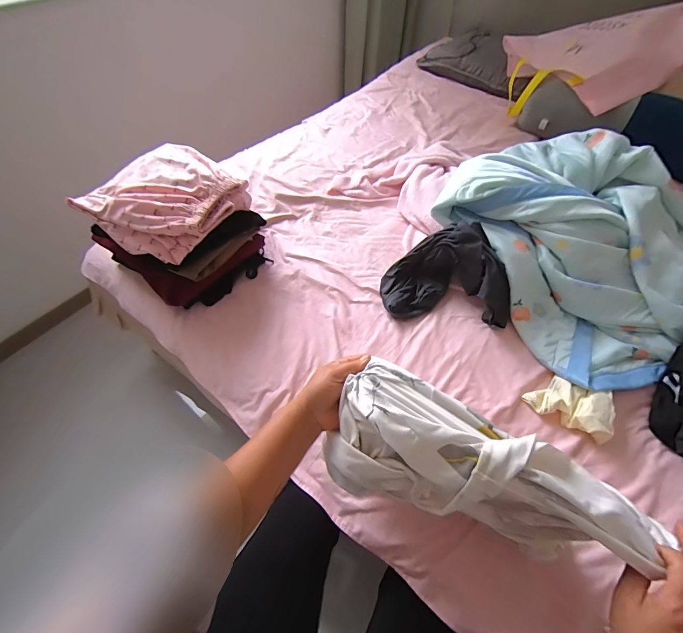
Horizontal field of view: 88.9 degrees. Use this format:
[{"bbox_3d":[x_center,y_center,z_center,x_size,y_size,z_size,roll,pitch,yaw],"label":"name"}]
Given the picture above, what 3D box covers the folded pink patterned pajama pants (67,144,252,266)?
[{"bbox_3d":[-0.339,-0.236,0.703,0.225,0.087,0.271,26,59,17],"label":"folded pink patterned pajama pants"}]

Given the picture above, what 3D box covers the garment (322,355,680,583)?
[{"bbox_3d":[0.154,0.184,0.416,0.337,0.128,0.132,22,58,8],"label":"garment"}]

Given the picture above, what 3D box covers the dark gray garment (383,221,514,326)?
[{"bbox_3d":[0.220,-0.089,0.726,0.258,0.137,0.164,5,56,3],"label":"dark gray garment"}]

